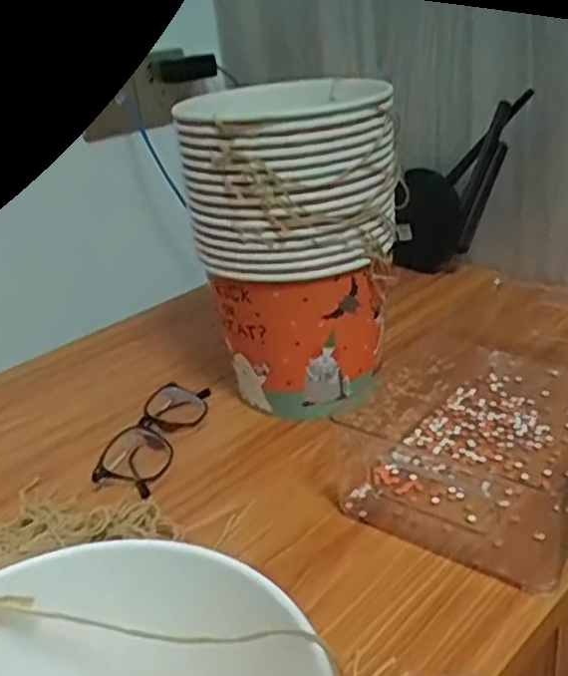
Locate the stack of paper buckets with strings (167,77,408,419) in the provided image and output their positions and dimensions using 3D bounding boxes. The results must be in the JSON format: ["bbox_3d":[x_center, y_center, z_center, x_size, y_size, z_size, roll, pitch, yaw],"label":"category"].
[{"bbox_3d":[0.021,-0.085,0.590,0.151,0.247,0.180,-3,27,8],"label":"stack of paper buckets with strings"}]

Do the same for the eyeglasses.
[{"bbox_3d":[-0.103,0.076,0.578,0.046,0.030,0.137,0,27,14],"label":"eyeglasses"}]

